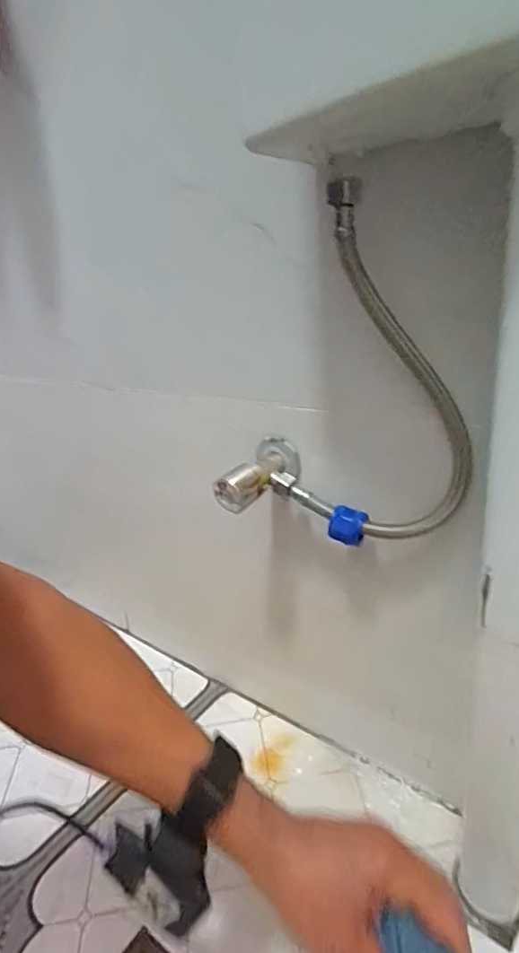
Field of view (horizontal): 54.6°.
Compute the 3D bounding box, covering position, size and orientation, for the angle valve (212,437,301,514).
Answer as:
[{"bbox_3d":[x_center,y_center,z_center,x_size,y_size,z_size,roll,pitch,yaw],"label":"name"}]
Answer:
[{"bbox_3d":[-0.002,0.000,0.446,0.087,0.041,0.048,-35,33,-30],"label":"angle valve"}]

